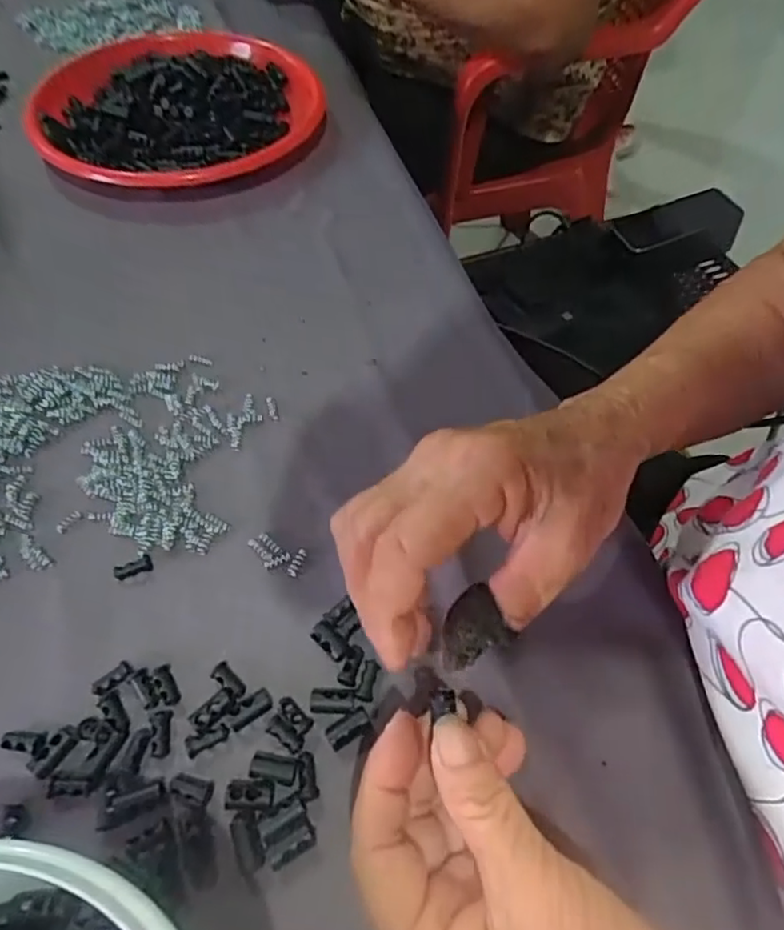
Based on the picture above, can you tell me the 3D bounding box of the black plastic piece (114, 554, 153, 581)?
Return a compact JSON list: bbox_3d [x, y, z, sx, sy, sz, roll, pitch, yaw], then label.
[{"bbox_3d":[-0.123,0.049,0.305,0.018,0.004,0.008,-18,58,-15],"label":"black plastic piece"}]

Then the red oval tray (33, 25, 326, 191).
[{"bbox_3d":[-0.168,-0.287,0.512,0.213,0.040,0.203,-6,56,-7],"label":"red oval tray"}]

